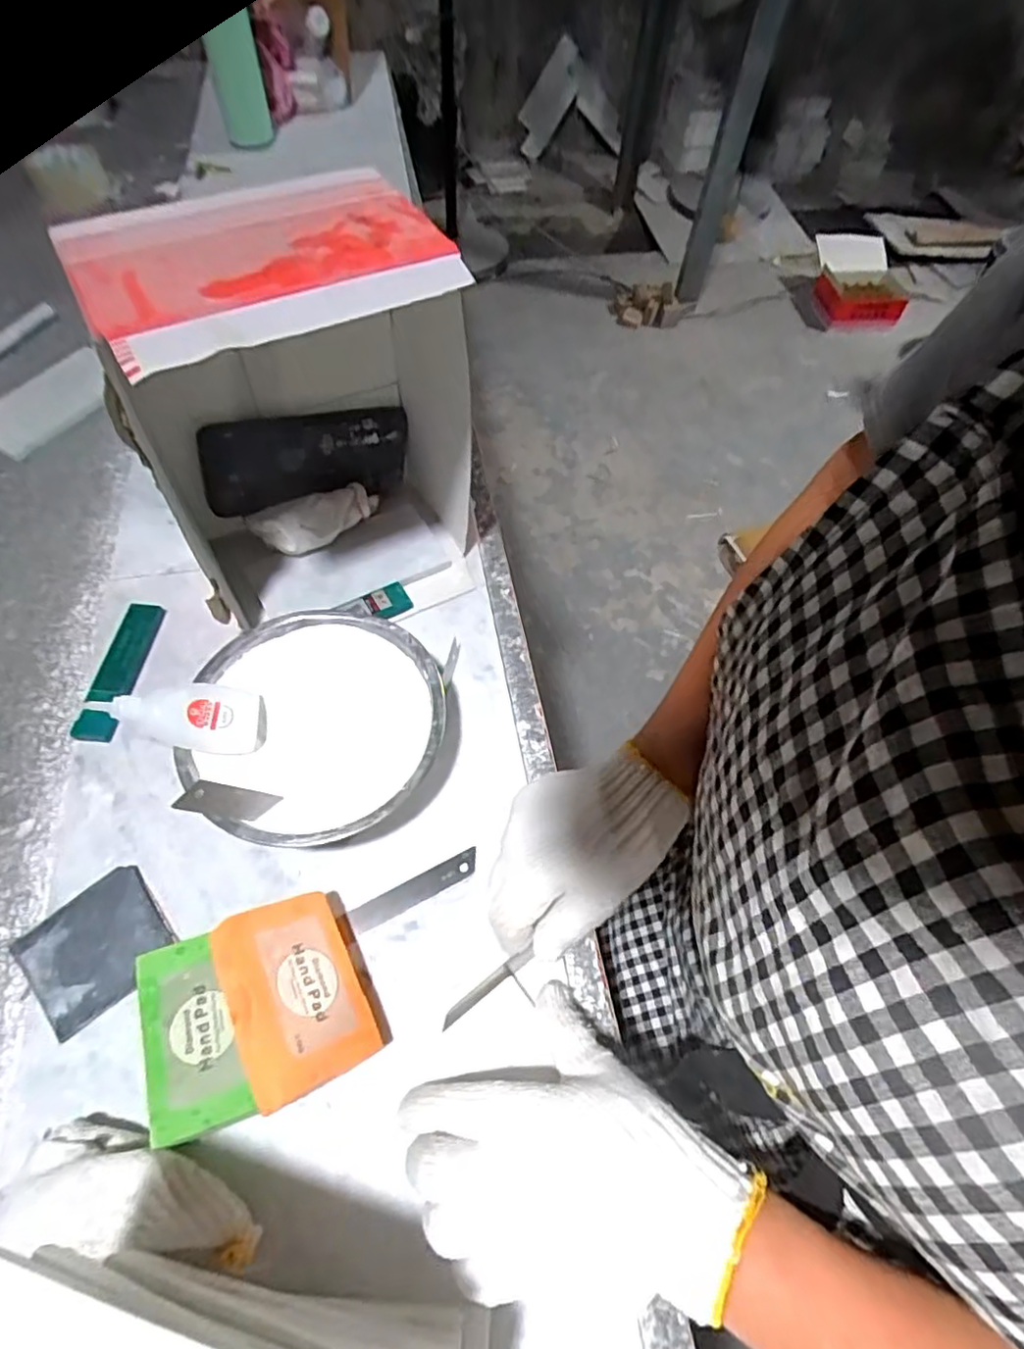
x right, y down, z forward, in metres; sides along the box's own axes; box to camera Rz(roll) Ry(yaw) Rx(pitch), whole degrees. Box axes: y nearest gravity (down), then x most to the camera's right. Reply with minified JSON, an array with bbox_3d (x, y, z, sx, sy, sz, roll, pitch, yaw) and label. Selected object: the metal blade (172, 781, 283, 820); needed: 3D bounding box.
[{"bbox_3d":[-0.159,0.073,0.367,0.005,0.068,0.017,0,72,25],"label":"metal blade"}]

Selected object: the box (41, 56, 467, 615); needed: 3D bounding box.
[{"bbox_3d":[-0.133,-0.156,0.440,0.197,0.249,0.152,-22,61,-13],"label":"box"}]

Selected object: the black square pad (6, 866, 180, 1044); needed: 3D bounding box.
[{"bbox_3d":[-0.246,0.163,0.383,0.074,0.013,0.068,-37,66,-21],"label":"black square pad"}]

